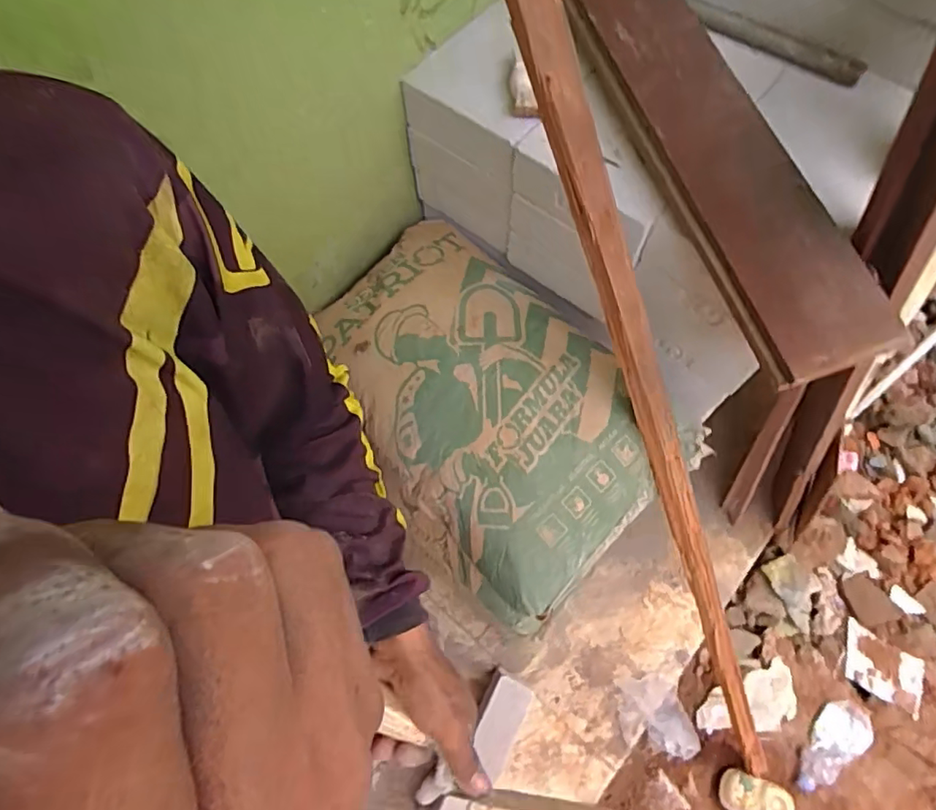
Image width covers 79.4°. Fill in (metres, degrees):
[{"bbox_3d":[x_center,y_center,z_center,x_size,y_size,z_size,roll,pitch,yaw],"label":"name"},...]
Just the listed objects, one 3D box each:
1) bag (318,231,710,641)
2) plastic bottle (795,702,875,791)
[{"bbox_3d":[-0.003,-0.004,0.805,0.378,0.144,0.552,-39,72,-14],"label":"bag"},{"bbox_3d":[0.792,0.740,1.231,0.228,0.040,0.099,-35,71,-14],"label":"plastic bottle"}]

